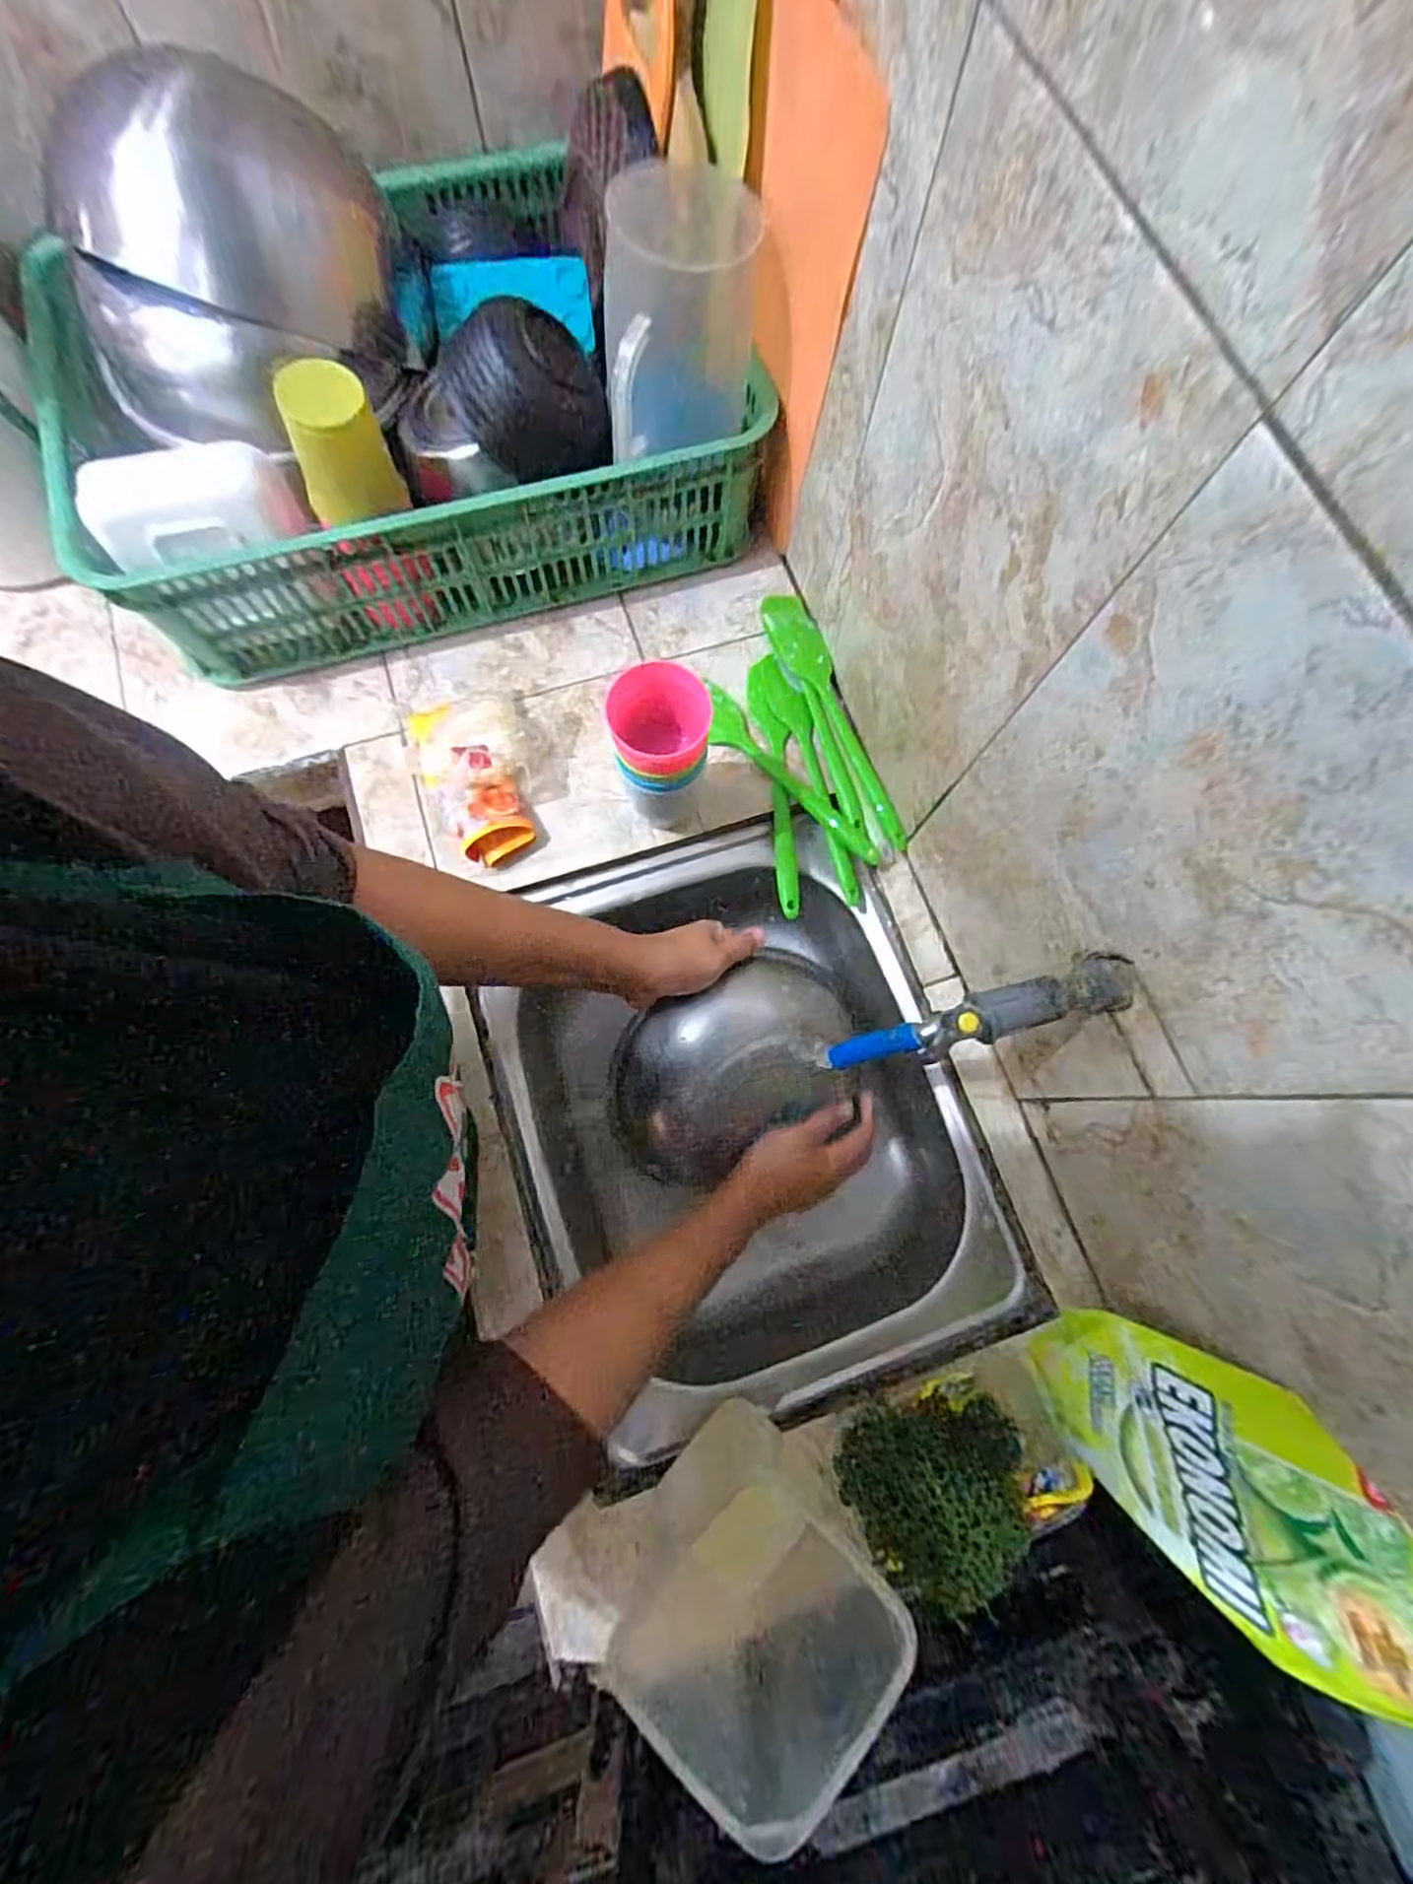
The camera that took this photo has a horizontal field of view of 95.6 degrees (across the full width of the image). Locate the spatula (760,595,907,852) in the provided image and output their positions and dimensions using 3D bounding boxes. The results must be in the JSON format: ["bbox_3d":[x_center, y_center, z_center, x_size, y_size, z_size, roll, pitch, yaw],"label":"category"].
[{"bbox_3d":[0.119,-0.222,0.625,0.050,0.030,0.293,-18,78,-6],"label":"spatula"}]

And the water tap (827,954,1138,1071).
[{"bbox_3d":[0.172,0.052,0.409,0.170,0.084,0.034,-16,77,-6],"label":"water tap"}]

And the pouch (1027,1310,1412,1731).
[{"bbox_3d":[0.315,0.336,0.392,0.084,0.188,0.155,-26,79,-8],"label":"pouch"}]

